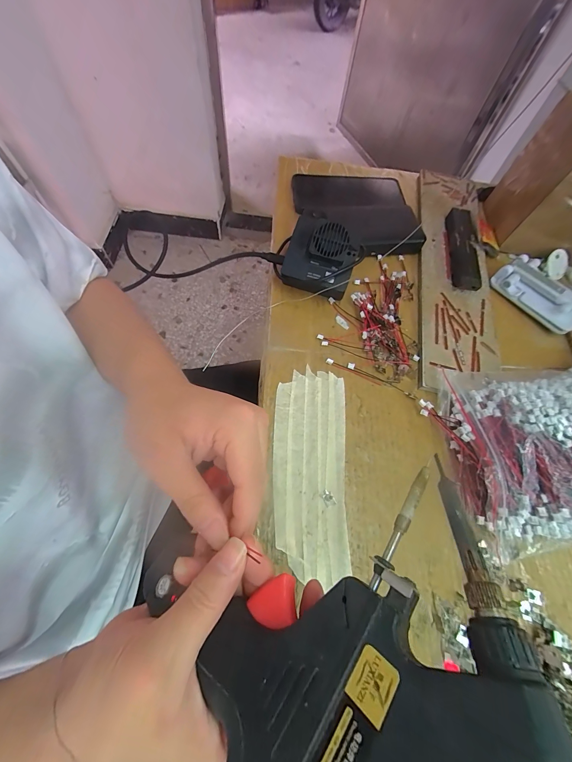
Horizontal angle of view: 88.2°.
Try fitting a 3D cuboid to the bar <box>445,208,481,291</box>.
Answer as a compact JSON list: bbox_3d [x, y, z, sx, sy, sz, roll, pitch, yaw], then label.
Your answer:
[{"bbox_3d":[0.234,-0.174,0.390,0.029,0.022,0.137,10,64,-1],"label":"bar"}]

